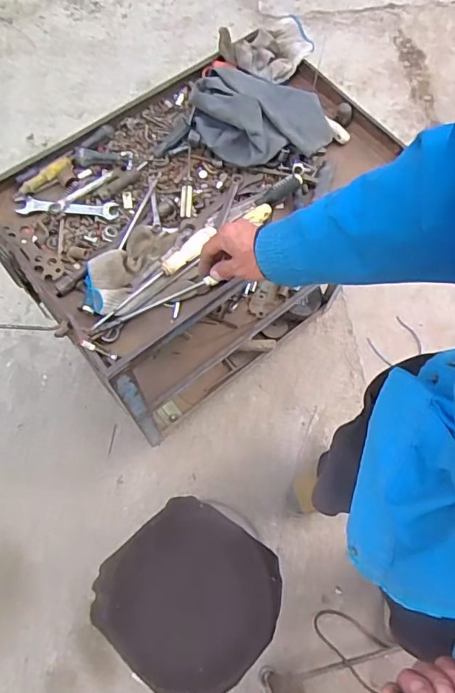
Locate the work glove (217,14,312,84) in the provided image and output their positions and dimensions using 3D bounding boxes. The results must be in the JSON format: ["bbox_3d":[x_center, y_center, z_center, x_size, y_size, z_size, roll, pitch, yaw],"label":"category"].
[{"bbox_3d":[0.078,-0.538,0.900,0.161,0.049,0.106,-25,75,-7],"label":"work glove"}]

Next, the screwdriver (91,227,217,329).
[{"bbox_3d":[-0.111,-0.104,0.756,0.035,0.024,0.232,41,78,11],"label":"screwdriver"}]

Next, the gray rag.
[{"bbox_3d":[0.053,-0.414,0.842,0.215,0.057,0.210,-21,75,-6],"label":"gray rag"}]

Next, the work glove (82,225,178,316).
[{"bbox_3d":[-0.150,-0.120,0.761,0.177,0.033,0.108,-36,77,-9],"label":"work glove"}]

